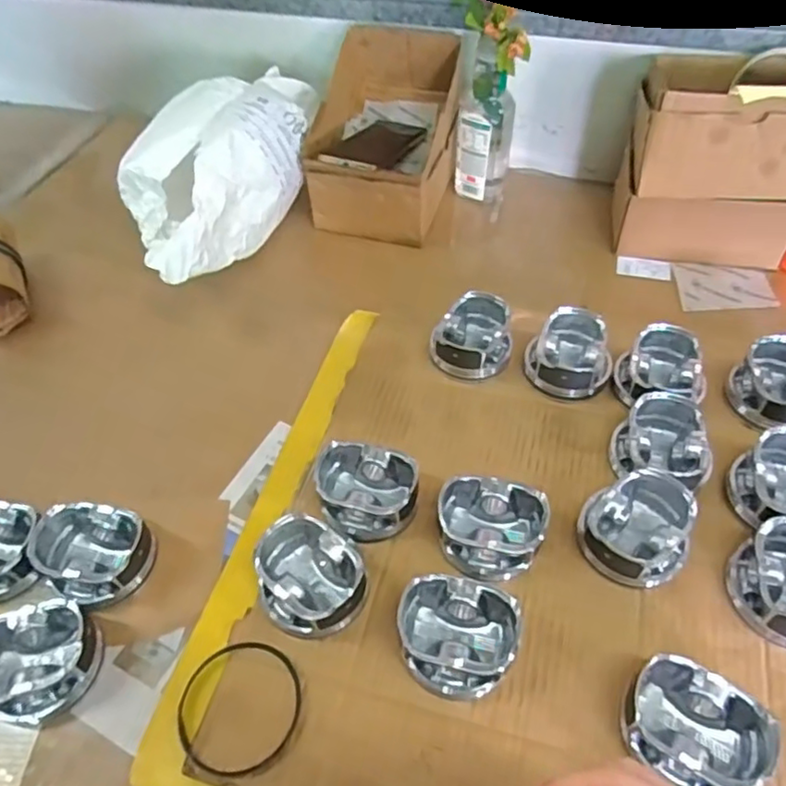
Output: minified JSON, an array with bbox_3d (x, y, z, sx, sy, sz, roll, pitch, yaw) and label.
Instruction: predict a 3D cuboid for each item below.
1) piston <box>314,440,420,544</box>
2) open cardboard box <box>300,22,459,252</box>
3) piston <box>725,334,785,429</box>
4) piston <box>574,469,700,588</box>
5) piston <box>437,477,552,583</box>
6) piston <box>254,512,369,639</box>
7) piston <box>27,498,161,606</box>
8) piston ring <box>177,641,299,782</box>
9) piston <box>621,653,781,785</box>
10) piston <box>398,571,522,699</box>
[{"bbox_3d":[-0.021,0.086,0.539,0.084,0.052,0.074,3,53,5],"label":"piston"},{"bbox_3d":[-0.006,-0.327,0.791,0.155,0.161,0.214,16,56,14],"label":"open cardboard box"},{"bbox_3d":[0.365,-0.009,0.589,0.082,0.048,0.084,34,62,25],"label":"piston"},{"bbox_3d":[0.196,0.106,0.505,0.080,0.048,0.086,-1,53,2],"label":"piston"},{"bbox_3d":[0.079,0.110,0.511,0.084,0.045,0.072,11,54,11],"label":"piston"},{"bbox_3d":[-0.066,0.146,0.489,0.090,0.042,0.075,28,59,22],"label":"piston"},{"bbox_3d":[-0.247,0.131,0.515,0.092,0.042,0.075,19,56,16],"label":"piston"},{"bbox_3d":[-0.111,0.226,0.452,0.088,0.004,0.088,-1,53,2],"label":"piston ring"},{"bbox_3d":[0.197,0.224,0.415,0.089,0.043,0.072,30,60,23],"label":"piston"},{"bbox_3d":[0.047,0.178,0.458,0.087,0.043,0.077,12,55,11],"label":"piston"}]

